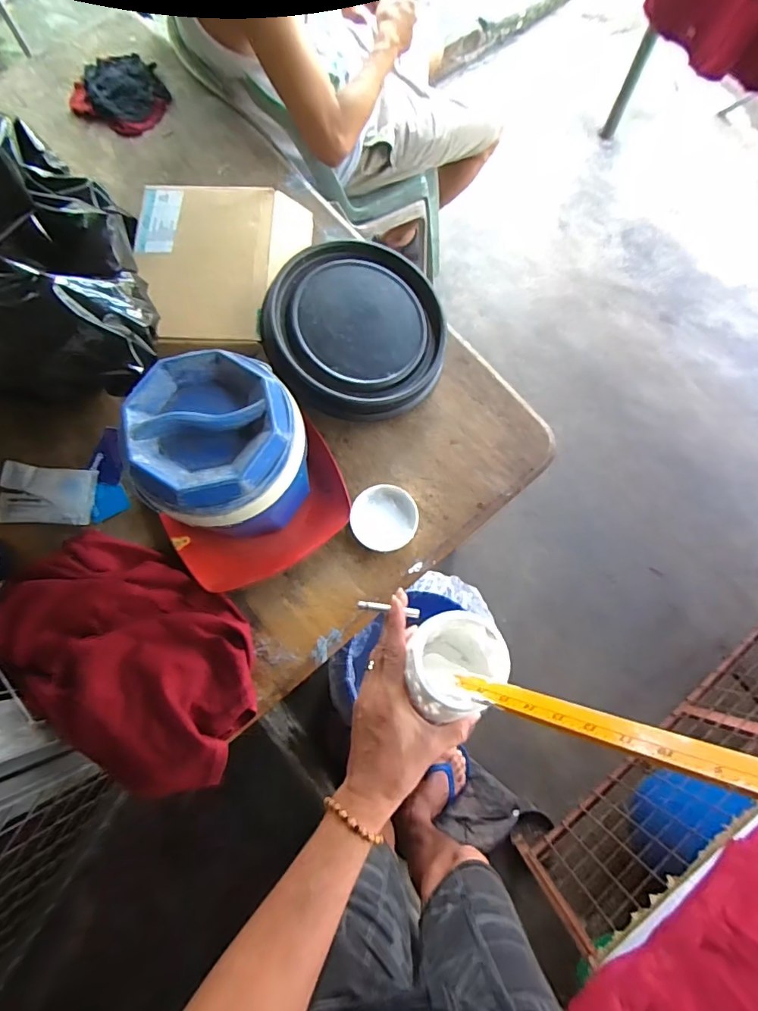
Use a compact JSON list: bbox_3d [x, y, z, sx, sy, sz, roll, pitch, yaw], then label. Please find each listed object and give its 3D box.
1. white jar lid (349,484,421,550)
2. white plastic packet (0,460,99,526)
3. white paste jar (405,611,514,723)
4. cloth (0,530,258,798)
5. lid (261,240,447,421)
[{"bbox_3d":[0.007,0.016,0.686,0.090,0.012,0.092,0,77,0],"label":"white jar lid"},{"bbox_3d":[-0.462,-0.015,0.680,0.123,0.017,0.080,5,77,1],"label":"white plastic packet"},{"bbox_3d":[0.069,0.164,0.487,0.093,0.126,0.093,3,58,-5],"label":"white paste jar"},{"bbox_3d":[-0.320,0.193,0.615,0.346,0.067,0.247,31,79,7],"label":"cloth"},{"bbox_3d":[-0.032,-0.253,0.710,0.250,0.044,0.253,2,80,-13],"label":"lid"}]

